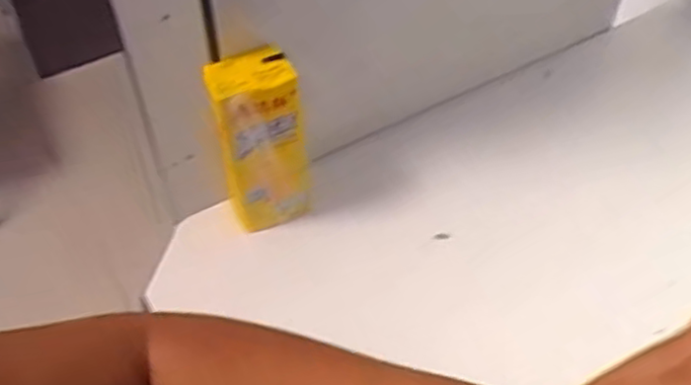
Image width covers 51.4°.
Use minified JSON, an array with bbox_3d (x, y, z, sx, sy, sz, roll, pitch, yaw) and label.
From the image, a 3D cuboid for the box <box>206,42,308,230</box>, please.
[{"bbox_3d":[-0.060,-0.034,0.499,0.061,0.126,0.044,-16,51,-13],"label":"box"}]

